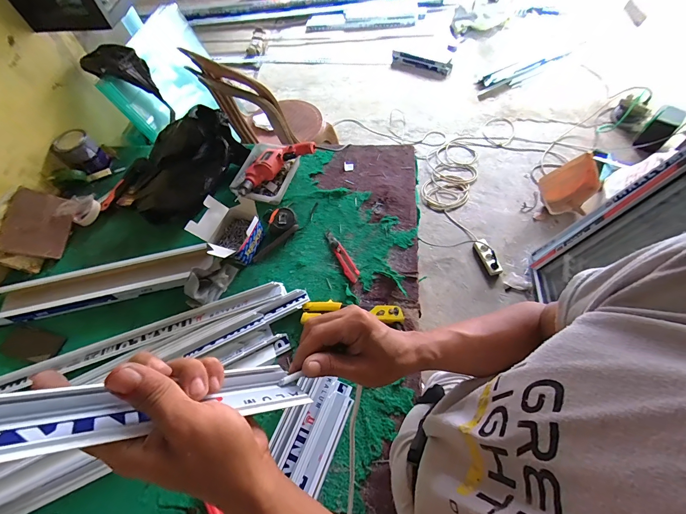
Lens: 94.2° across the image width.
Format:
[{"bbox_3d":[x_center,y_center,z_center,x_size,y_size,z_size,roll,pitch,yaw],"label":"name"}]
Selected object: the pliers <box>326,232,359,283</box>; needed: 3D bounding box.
[{"bbox_3d":[-0.003,-0.006,0.873,0.035,0.015,0.176,-27,61,-9],"label":"pliers"}]

